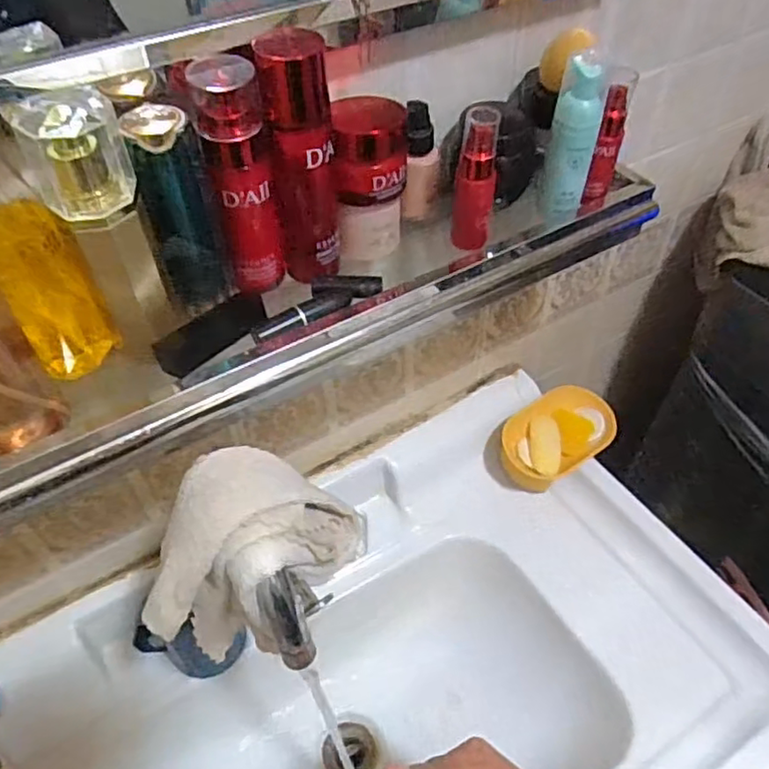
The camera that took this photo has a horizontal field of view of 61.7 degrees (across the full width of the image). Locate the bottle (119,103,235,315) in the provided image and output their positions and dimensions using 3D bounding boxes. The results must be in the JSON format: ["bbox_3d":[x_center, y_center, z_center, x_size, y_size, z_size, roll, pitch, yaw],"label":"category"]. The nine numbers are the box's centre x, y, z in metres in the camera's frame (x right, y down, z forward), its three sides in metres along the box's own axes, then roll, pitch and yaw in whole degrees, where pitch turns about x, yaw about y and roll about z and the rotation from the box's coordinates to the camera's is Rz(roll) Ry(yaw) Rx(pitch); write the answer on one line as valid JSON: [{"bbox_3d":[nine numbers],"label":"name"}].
[{"bbox_3d":[-0.121,-0.100,0.391,0.038,0.124,0.033,-6,49,-5],"label":"bottle"}]

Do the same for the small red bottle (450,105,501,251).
[{"bbox_3d":[0.066,-0.147,0.466,0.028,0.096,0.029,5,49,5],"label":"small red bottle"}]

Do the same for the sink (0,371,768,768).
[{"bbox_3d":[-0.032,0.346,0.644,0.763,0.183,0.436,-24,53,-19],"label":"sink"}]

